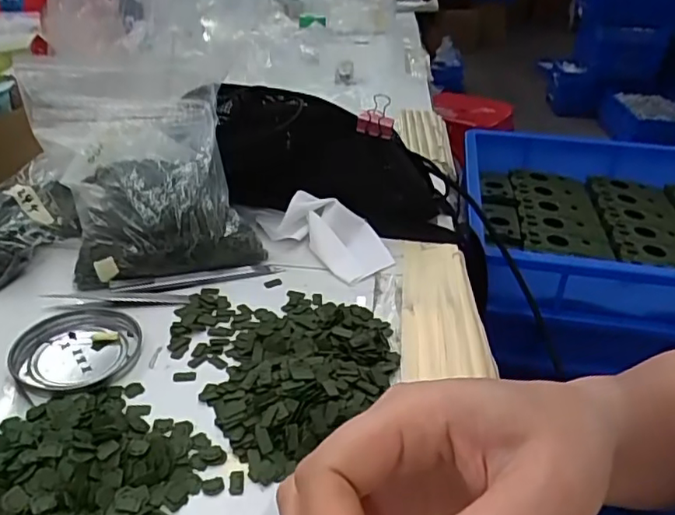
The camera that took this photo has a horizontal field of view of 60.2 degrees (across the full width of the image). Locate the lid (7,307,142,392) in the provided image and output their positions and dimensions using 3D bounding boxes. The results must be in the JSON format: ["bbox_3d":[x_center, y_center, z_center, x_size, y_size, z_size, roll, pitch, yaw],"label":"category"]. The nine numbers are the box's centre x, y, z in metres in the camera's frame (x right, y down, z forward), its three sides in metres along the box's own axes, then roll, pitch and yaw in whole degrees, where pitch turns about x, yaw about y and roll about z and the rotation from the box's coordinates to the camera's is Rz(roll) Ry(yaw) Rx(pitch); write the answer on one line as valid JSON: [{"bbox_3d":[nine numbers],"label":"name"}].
[{"bbox_3d":[-0.174,0.062,0.388,0.077,0.008,0.078,2,32,-1],"label":"lid"}]

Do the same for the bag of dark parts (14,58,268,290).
[{"bbox_3d":[-0.171,-0.069,0.478,0.171,0.131,0.157,-14,36,-25],"label":"bag of dark parts"}]

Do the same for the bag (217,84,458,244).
[{"bbox_3d":[-0.006,-0.083,0.551,0.234,0.109,0.069,22,31,-8],"label":"bag"}]

